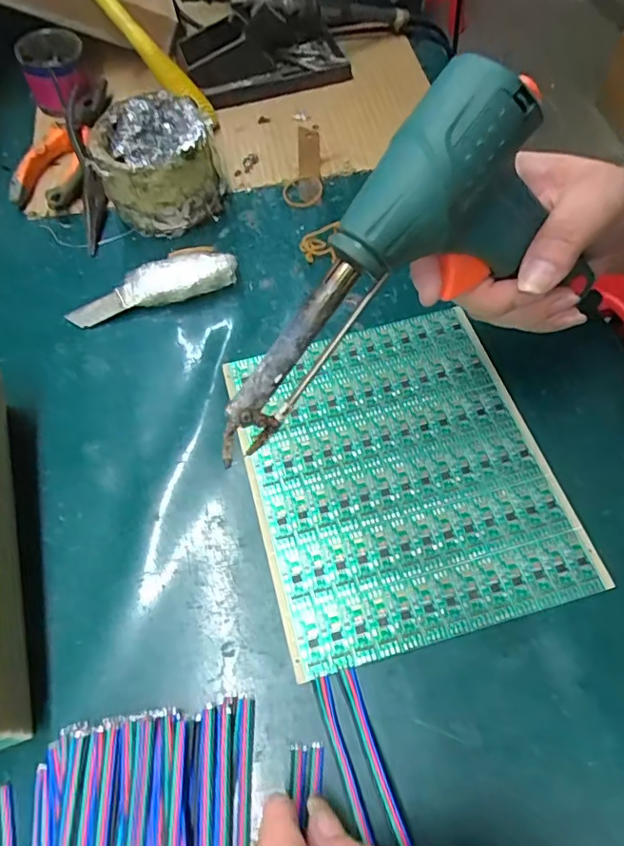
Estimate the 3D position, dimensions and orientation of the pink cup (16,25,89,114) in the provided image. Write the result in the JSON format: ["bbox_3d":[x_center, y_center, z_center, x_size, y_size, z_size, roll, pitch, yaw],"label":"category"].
[{"bbox_3d":[-0.220,-0.304,0.460,0.056,0.042,0.058,-17,62,-6],"label":"pink cup"}]

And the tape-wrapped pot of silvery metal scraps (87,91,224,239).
[{"bbox_3d":[-0.114,-0.196,0.392,0.086,0.075,0.080,-17,62,-6],"label":"tape-wrapped pot of silvery metal scraps"}]

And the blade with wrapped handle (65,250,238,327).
[{"bbox_3d":[-0.111,-0.094,0.369,0.116,0.022,0.030,-19,62,-7],"label":"blade with wrapped handle"}]

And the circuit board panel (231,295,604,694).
[{"bbox_3d":[0.048,0.022,0.305,0.163,0.004,0.190,-15,61,-5],"label":"circuit board panel"}]

